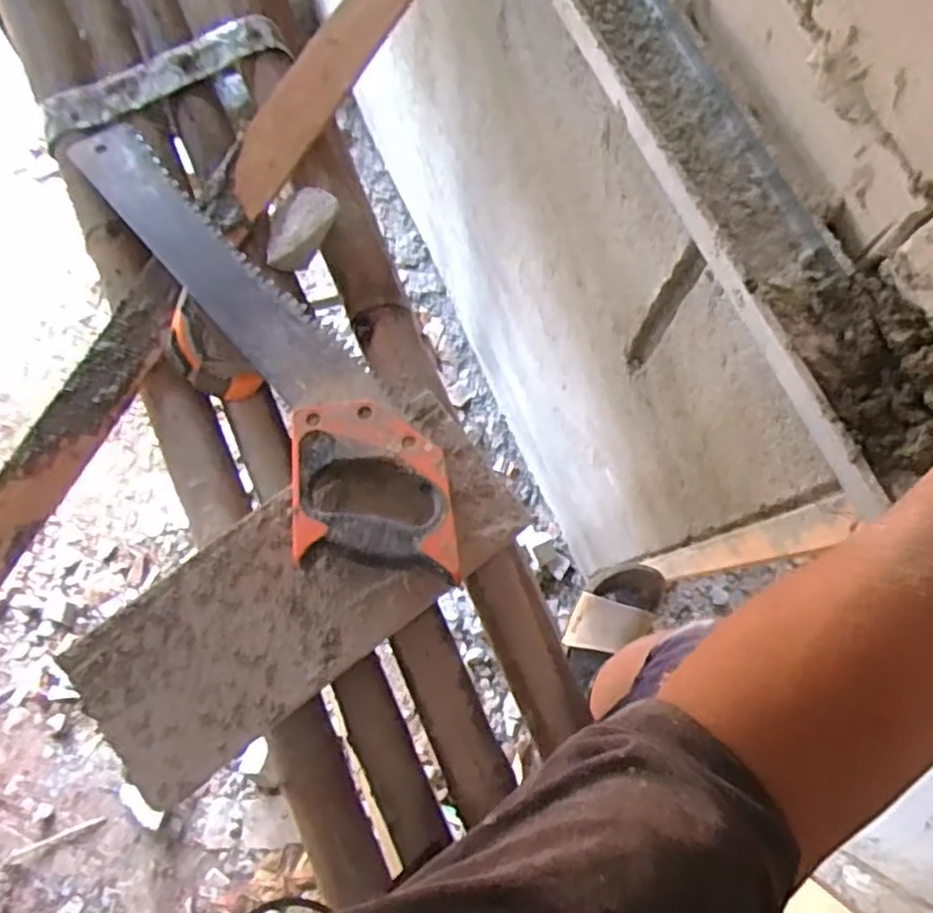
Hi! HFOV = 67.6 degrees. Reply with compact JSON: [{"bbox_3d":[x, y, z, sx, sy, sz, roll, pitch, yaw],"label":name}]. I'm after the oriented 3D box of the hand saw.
[{"bbox_3d":[-0.177,-0.117,0.580,0.117,0.021,0.552,-30,66,-13],"label":"hand saw"}]

